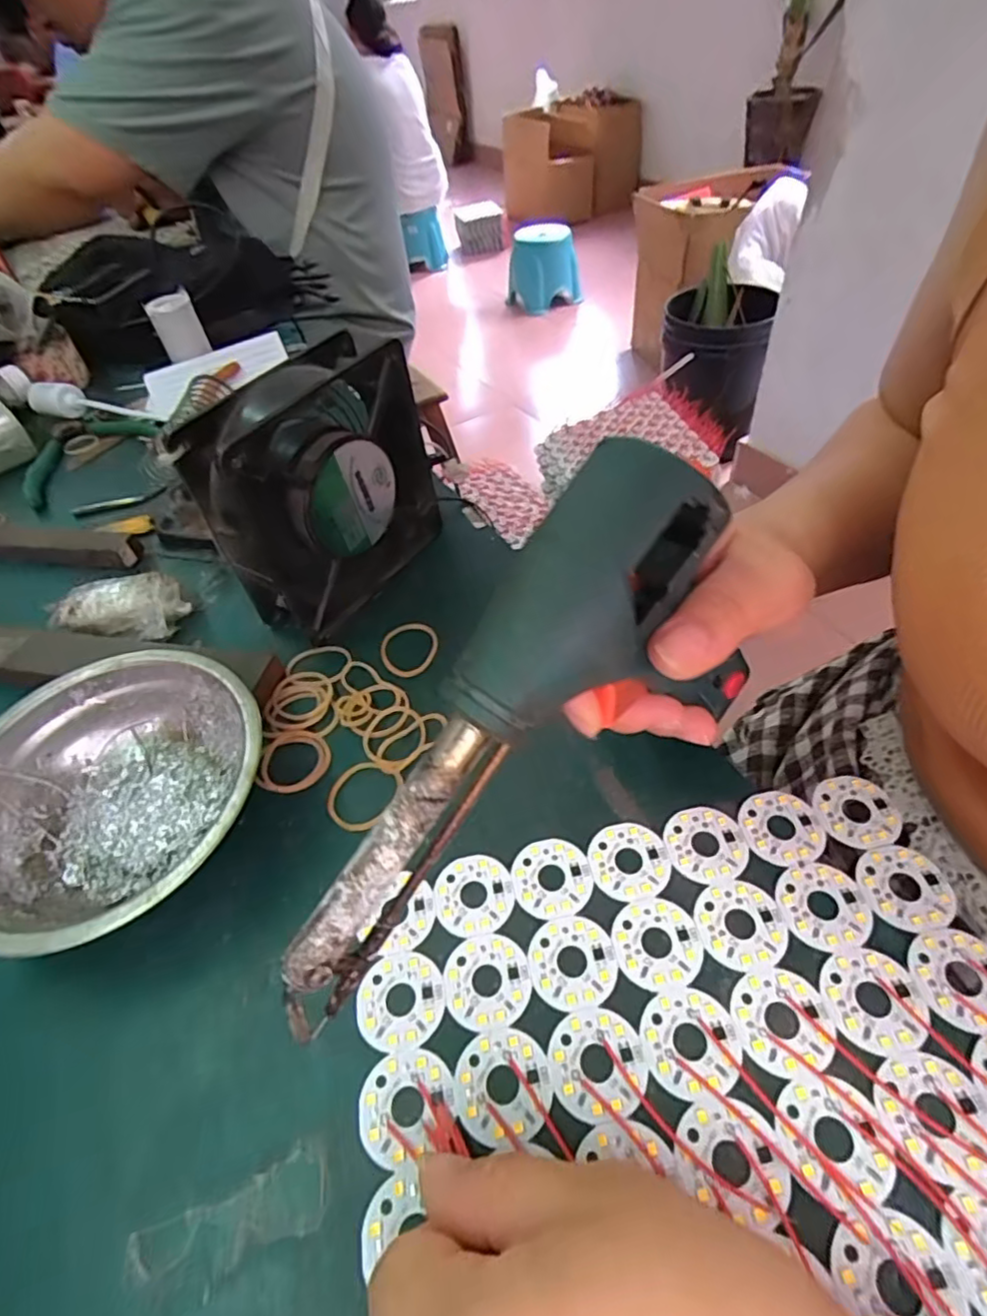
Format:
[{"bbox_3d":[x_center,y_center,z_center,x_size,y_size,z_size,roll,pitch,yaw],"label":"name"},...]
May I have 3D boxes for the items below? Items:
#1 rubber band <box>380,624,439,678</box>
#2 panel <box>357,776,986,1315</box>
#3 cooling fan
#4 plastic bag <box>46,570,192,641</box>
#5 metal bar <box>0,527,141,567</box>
[{"bbox_3d":[-0.045,-0.005,0.327,0.031,0.004,0.035,-19,49,-10],"label":"rubber band"},{"bbox_3d":[0.069,0.144,0.178,0.210,0.004,0.207,-11,48,-3],"label":"panel"},{"bbox_3d":[-0.088,-0.088,0.326,0.044,0.119,0.118,23,55,25],"label":"cooling fan"},{"bbox_3d":[-0.214,-0.030,0.352,0.066,0.028,0.033,2,49,8],"label":"plastic bag"},{"bbox_3d":[-0.345,-0.080,0.416,0.228,0.015,0.024,6,50,12],"label":"metal bar"}]

